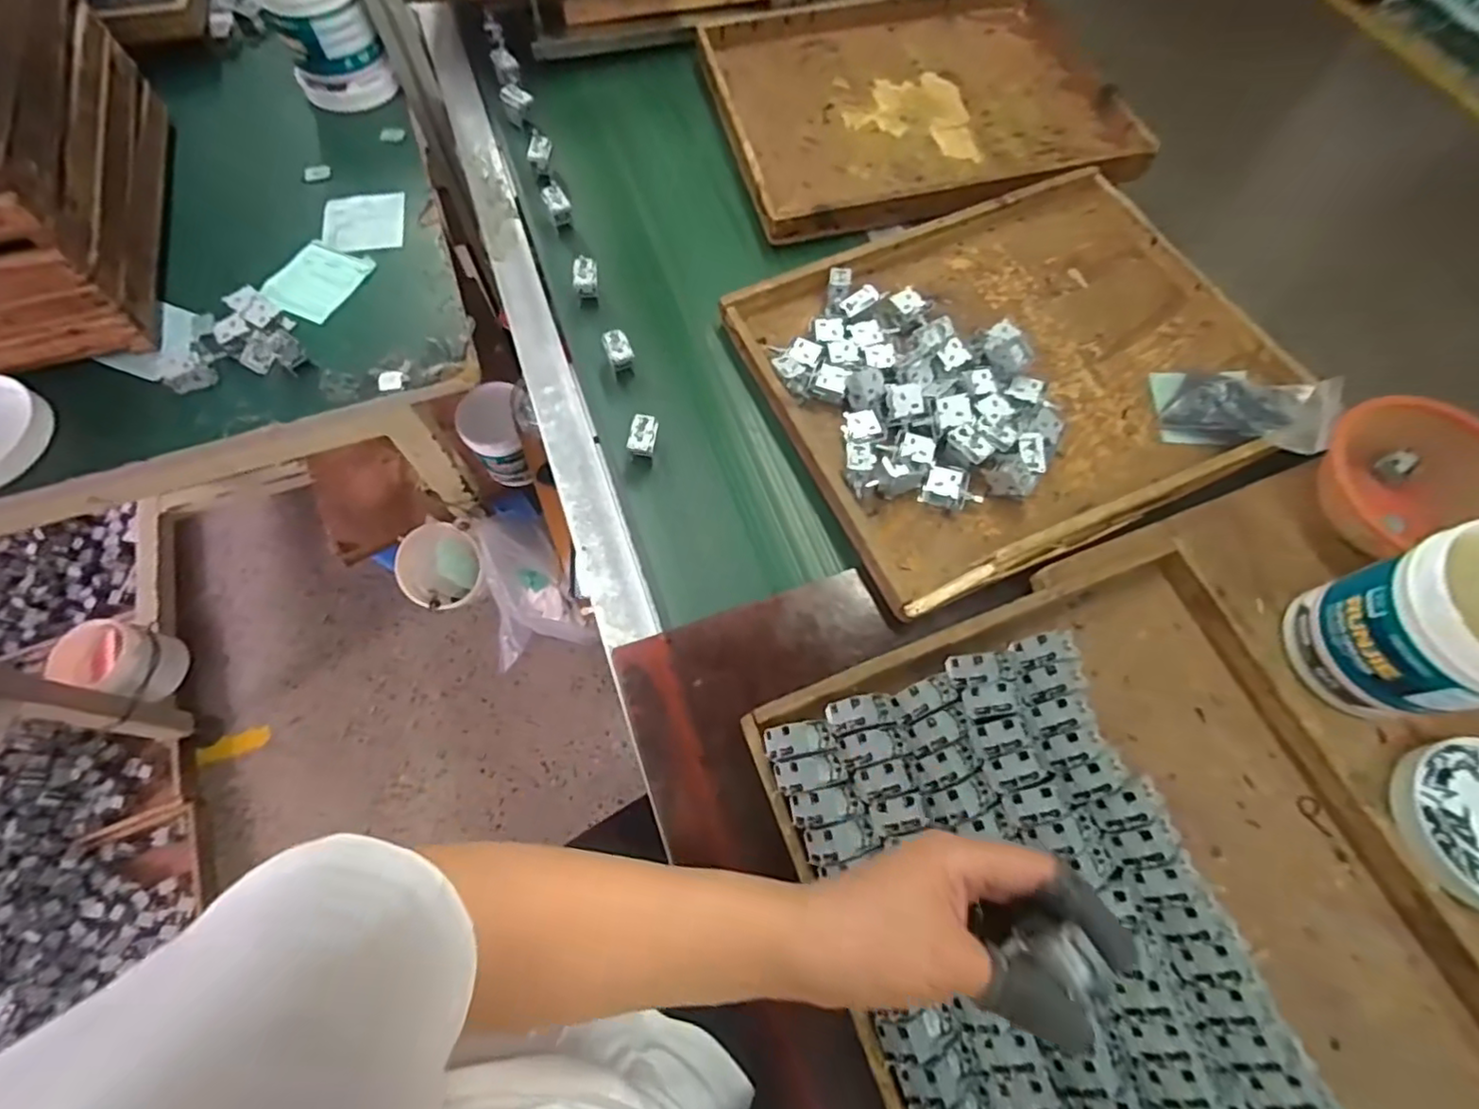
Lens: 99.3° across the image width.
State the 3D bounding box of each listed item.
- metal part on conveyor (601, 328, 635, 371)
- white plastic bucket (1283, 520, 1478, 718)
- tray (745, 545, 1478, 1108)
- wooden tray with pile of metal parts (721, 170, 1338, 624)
[{"bbox_3d":[-0.127,-0.209,0.667,0.026,0.044,0.041,-17,68,-9],"label":"metal part on conveyor"},{"bbox_3d":[0.526,0.055,0.467,0.132,0.139,0.117,-13,68,-7],"label":"white plastic bucket"},{"bbox_3d":[0.274,0.270,0.422,0.397,0.056,0.494,-18,68,-9],"label":"tray"},{"bbox_3d":[0.287,-0.198,0.663,0.500,0.060,0.414,-23,69,-11],"label":"wooden tray with pile of metal parts"}]

